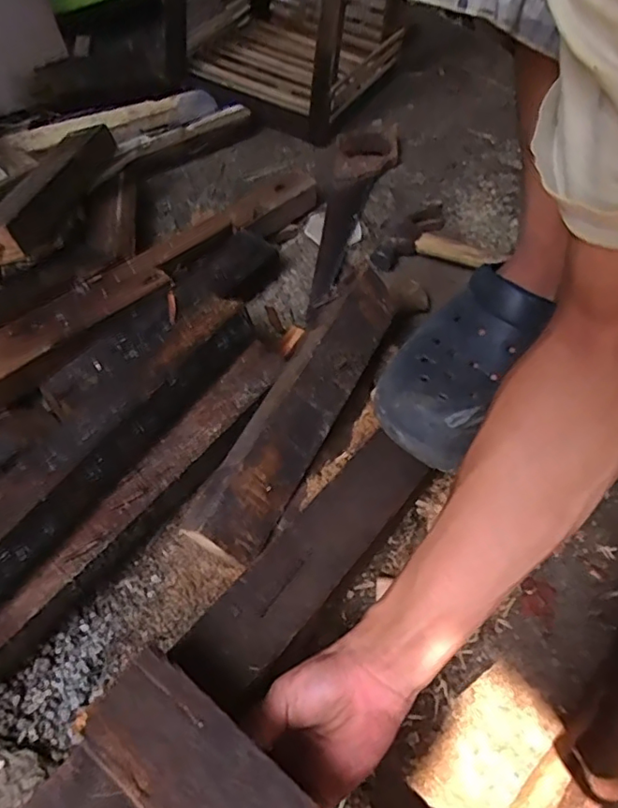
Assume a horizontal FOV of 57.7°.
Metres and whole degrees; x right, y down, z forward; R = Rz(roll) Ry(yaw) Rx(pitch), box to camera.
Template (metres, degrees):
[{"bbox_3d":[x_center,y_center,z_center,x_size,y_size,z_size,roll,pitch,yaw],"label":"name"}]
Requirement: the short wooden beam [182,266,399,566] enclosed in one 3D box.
[{"bbox_3d":[-0.004,-0.002,0.555,0.075,0.041,0.326,38,66,-16],"label":"short wooden beam"}]

